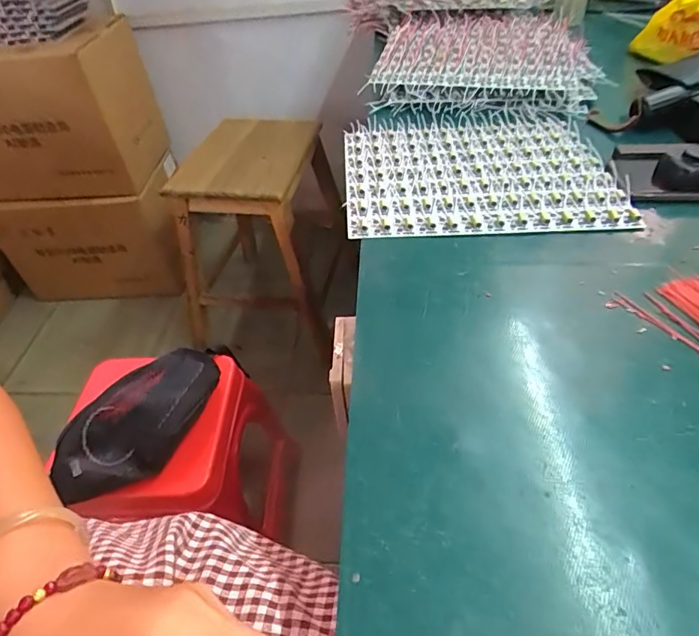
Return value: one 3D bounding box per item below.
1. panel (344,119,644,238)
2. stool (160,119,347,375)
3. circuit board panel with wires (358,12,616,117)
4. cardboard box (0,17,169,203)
[{"bbox_3d":[0.140,-0.171,0.537,0.284,0.013,0.241,-1,46,1],"label":"panel"},{"bbox_3d":[-0.231,-0.197,1.221,0.320,0.498,0.344,2,46,9],"label":"stool"},{"bbox_3d":[0.207,-0.412,0.740,0.321,0.053,0.318,5,47,7],"label":"circuit board panel with wires"},{"bbox_3d":[-0.788,-0.545,1.228,0.461,0.331,0.339,0,46,7],"label":"cardboard box"}]

